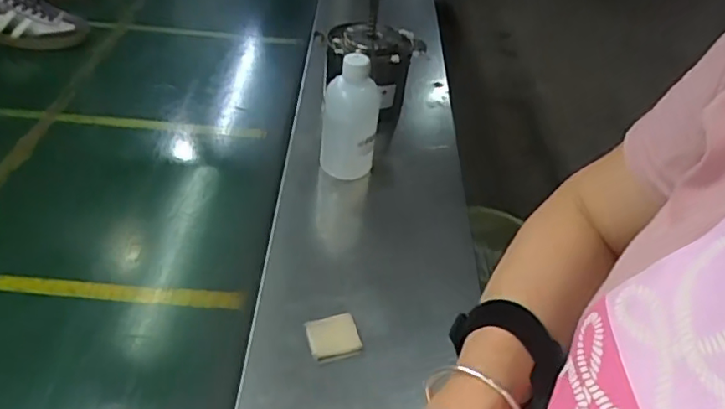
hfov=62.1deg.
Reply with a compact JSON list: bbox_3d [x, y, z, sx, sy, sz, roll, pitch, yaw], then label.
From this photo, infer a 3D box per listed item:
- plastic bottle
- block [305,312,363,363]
[{"bbox_3d":[-0.016,-0.134,0.883,0.079,0.170,0.094,7,41,0],"label":"plastic bottle"},{"bbox_3d":[-0.032,0.148,0.669,0.055,0.012,0.052,-9,43,-18],"label":"block"}]

